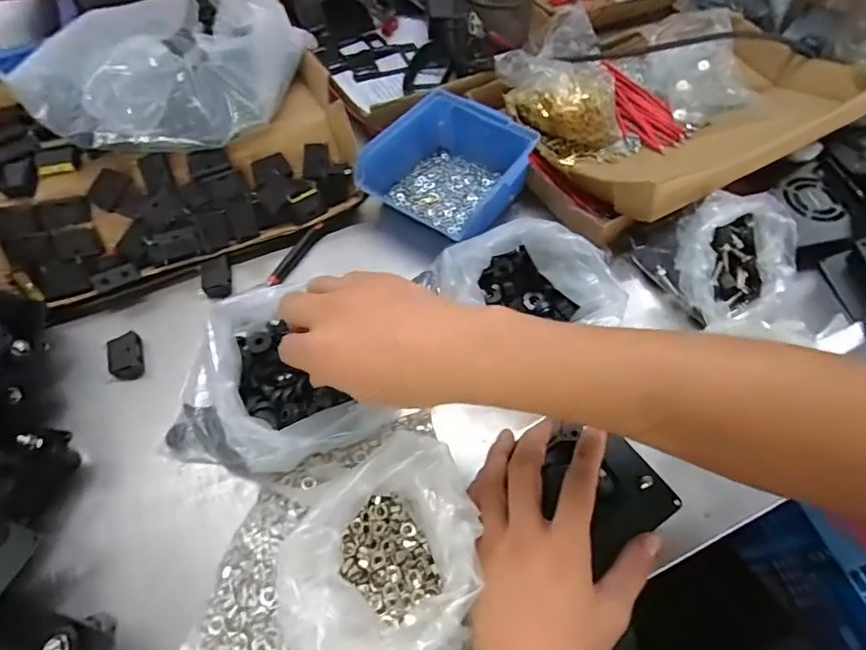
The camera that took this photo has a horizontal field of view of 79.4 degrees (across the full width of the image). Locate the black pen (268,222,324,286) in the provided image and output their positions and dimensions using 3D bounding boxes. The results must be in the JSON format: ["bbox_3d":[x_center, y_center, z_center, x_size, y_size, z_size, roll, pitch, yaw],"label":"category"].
[{"bbox_3d":[-0.126,-0.066,0.478,0.011,0.007,0.077,23,60,13],"label":"black pen"}]

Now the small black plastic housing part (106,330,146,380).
[{"bbox_3d":[-0.249,0.026,0.425,0.025,0.020,0.034,-17,60,-11],"label":"small black plastic housing part"}]

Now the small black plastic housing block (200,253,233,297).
[{"bbox_3d":[-0.193,-0.042,0.465,0.026,0.011,0.042,-14,59,-10],"label":"small black plastic housing block"}]

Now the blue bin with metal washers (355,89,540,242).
[{"bbox_3d":[0.017,-0.146,0.500,0.133,0.063,0.130,28,61,15],"label":"blue bin with metal washers"}]

